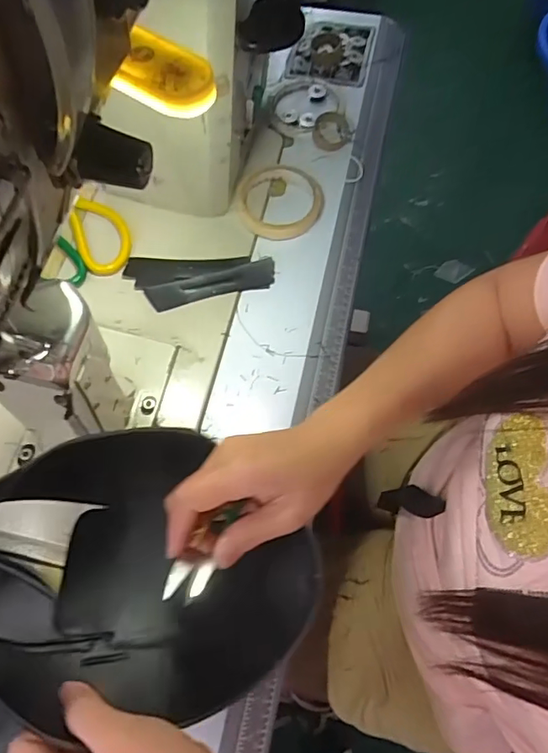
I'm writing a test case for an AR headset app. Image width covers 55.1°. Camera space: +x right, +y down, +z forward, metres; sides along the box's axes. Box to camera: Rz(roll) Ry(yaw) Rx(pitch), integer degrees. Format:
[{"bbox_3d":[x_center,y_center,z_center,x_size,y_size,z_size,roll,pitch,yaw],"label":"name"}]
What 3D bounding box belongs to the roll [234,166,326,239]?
[{"bbox_3d":[0.006,-0.186,0.555,0.090,0.021,0.088,1,67,-1],"label":"roll"}]

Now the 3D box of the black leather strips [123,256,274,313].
[{"bbox_3d":[-0.071,-0.101,0.518,0.139,0.020,0.052,-12,68,-7],"label":"black leather strips"}]

